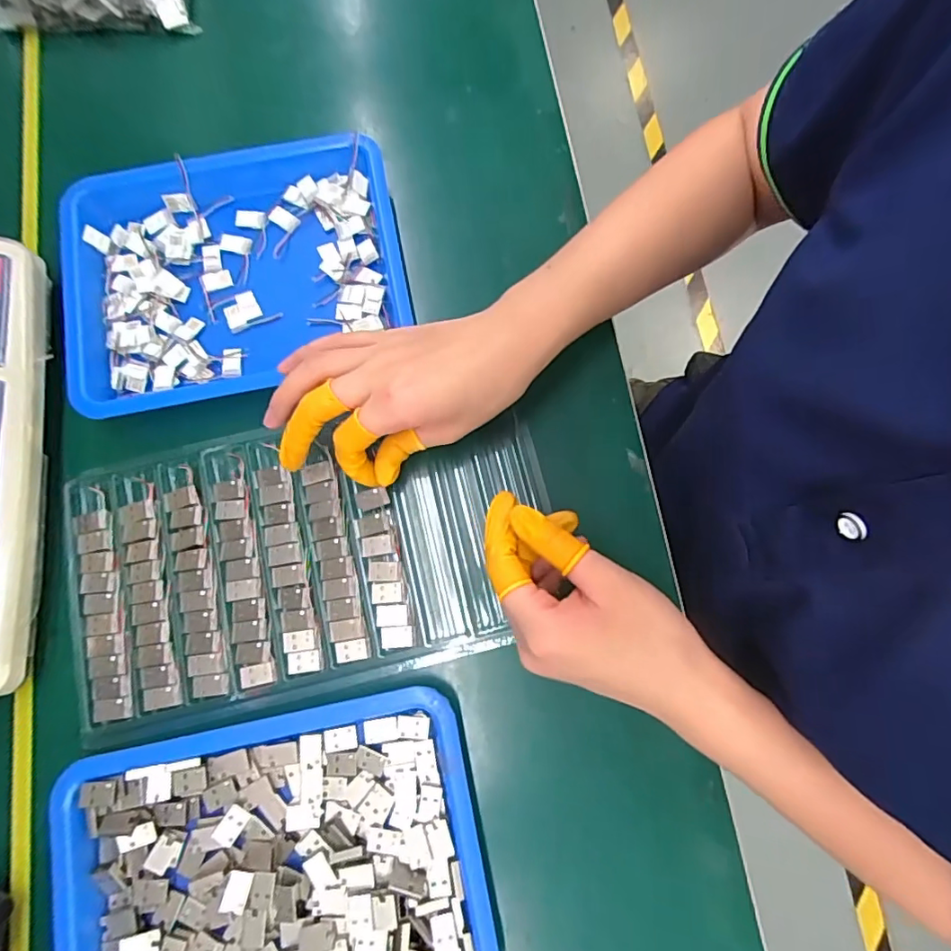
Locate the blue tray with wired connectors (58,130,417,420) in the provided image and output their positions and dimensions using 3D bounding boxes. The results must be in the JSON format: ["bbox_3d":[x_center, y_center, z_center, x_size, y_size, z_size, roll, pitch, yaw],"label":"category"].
[{"bbox_3d":[-0.158,-0.132,0.354,0.216,0.026,0.165,-11,77,-2],"label":"blue tray with wired connectors"}]

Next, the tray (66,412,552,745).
[{"bbox_3d":[-0.100,0.046,0.331,0.286,0.019,0.160,-12,77,-2],"label":"tray"}]

